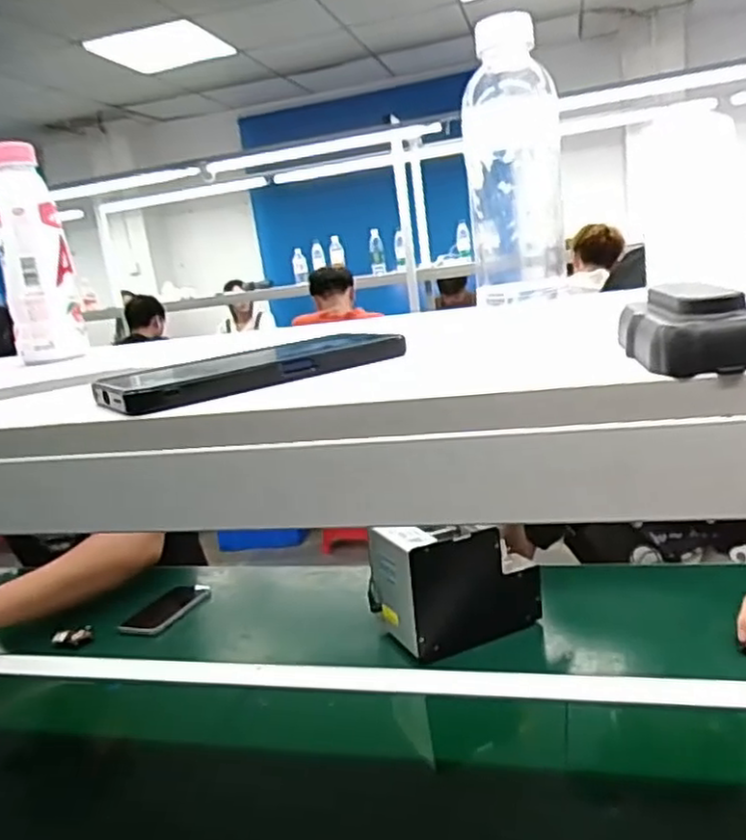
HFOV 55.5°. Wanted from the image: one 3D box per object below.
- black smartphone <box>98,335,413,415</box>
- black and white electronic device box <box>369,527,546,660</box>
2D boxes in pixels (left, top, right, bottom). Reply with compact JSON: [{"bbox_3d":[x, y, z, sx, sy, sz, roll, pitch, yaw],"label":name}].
[{"bbox_3d":[-0.062,-0.029,0.380,0.164,0.015,0.057,-17,16,-35],"label":"black smartphone"},{"bbox_3d":[0.098,0.191,0.885,0.184,0.140,0.115,-12,14,-20],"label":"black and white electronic device box"}]

